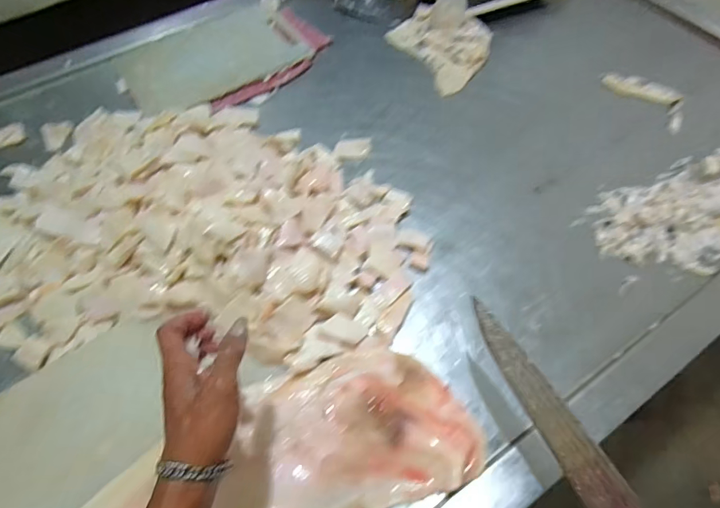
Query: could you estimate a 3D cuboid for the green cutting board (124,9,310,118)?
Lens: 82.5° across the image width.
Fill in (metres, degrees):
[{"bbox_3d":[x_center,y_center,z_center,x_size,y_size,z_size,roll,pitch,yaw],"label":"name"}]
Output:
[{"bbox_3d":[-0.287,-0.383,0.801,0.325,0.014,0.230,-33,66,-19],"label":"green cutting board"}]

